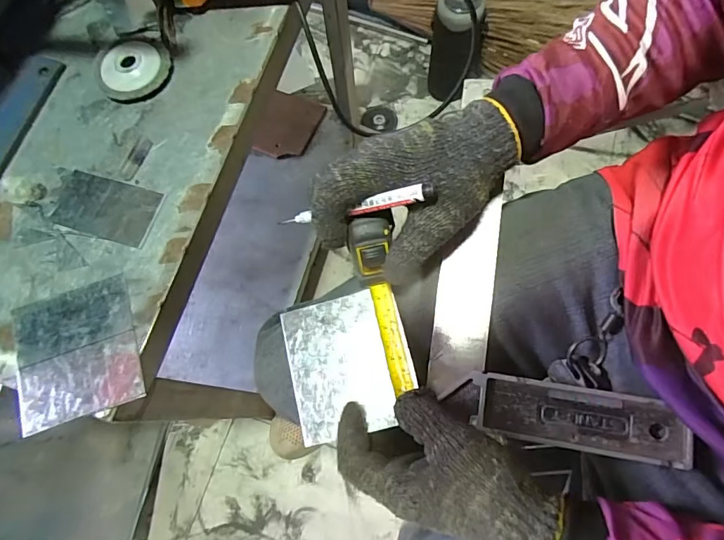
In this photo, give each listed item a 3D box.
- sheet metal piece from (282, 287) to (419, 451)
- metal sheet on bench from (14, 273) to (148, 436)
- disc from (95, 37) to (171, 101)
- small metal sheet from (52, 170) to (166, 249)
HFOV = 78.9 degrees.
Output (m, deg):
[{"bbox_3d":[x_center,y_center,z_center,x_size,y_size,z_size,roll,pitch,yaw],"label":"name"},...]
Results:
[{"bbox_3d":[-0.010,0.074,0.357,0.098,0.007,0.108,-16,71,8],"label":"sheet metal piece"},{"bbox_3d":[-0.237,0.066,0.365,0.097,0.005,0.109,-19,72,-3],"label":"metal sheet on bench"},{"bbox_3d":[-0.235,-0.206,0.446,0.073,0.012,0.070,-1,73,3],"label":"disc"},{"bbox_3d":[-0.236,-0.058,0.409,0.093,0.004,0.054,15,75,6],"label":"small metal sheet"}]

